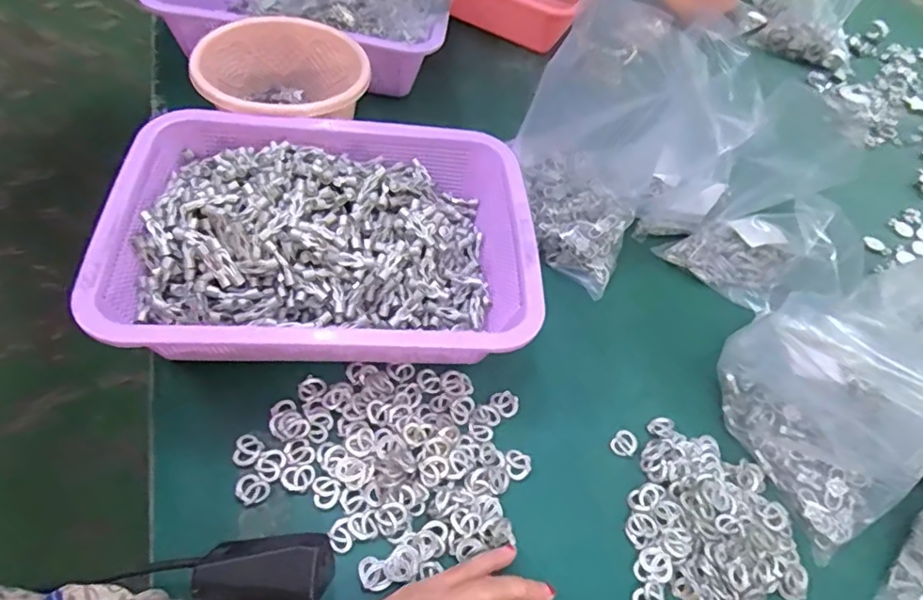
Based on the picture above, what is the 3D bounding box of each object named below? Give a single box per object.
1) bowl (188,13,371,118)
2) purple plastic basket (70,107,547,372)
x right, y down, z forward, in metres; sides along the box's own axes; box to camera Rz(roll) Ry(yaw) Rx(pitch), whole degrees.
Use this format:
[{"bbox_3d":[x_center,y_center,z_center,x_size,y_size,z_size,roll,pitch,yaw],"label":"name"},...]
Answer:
[{"bbox_3d":[-0.159,-0.188,0.519,0.138,0.072,0.122,-21,61,-23],"label":"bowl"},{"bbox_3d":[-0.099,-0.043,0.442,0.301,0.101,0.215,0,55,-9],"label":"purple plastic basket"}]

